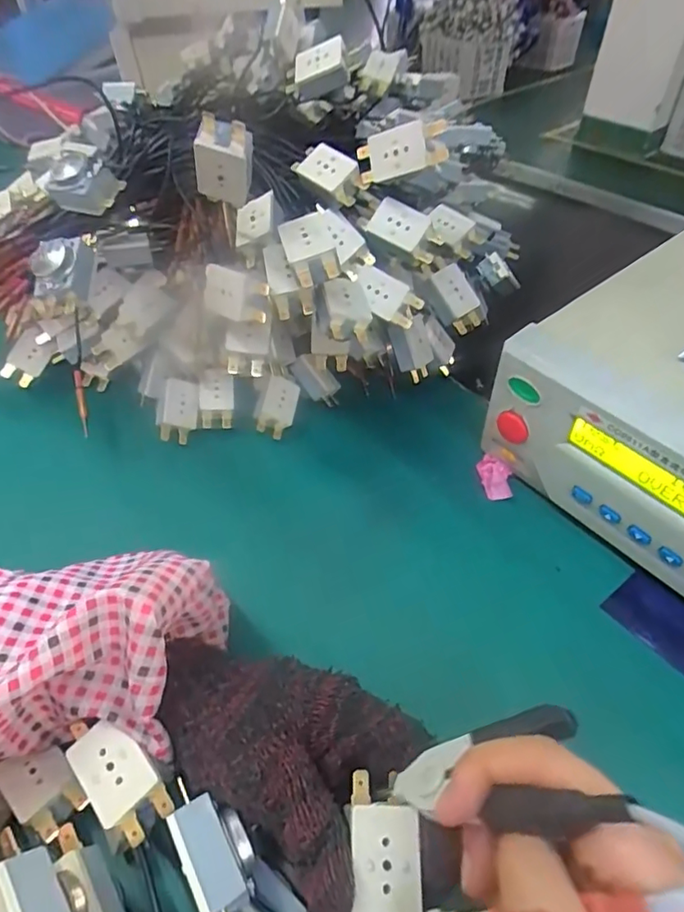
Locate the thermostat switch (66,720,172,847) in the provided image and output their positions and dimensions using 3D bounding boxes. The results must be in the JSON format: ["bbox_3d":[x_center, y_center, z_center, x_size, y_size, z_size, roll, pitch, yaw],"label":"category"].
[{"bbox_3d":[-0.095,0.136,0.231,0.025,0.016,0.047,-36,56,-27],"label":"thermostat switch"}]

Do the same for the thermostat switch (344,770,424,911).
[{"bbox_3d":[0.016,0.157,0.208,0.026,0.009,0.055,7,58,-9],"label":"thermostat switch"}]

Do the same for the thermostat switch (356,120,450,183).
[{"bbox_3d":[0.037,-0.195,0.349,0.058,0.026,0.017,0,44,29],"label":"thermostat switch"}]

